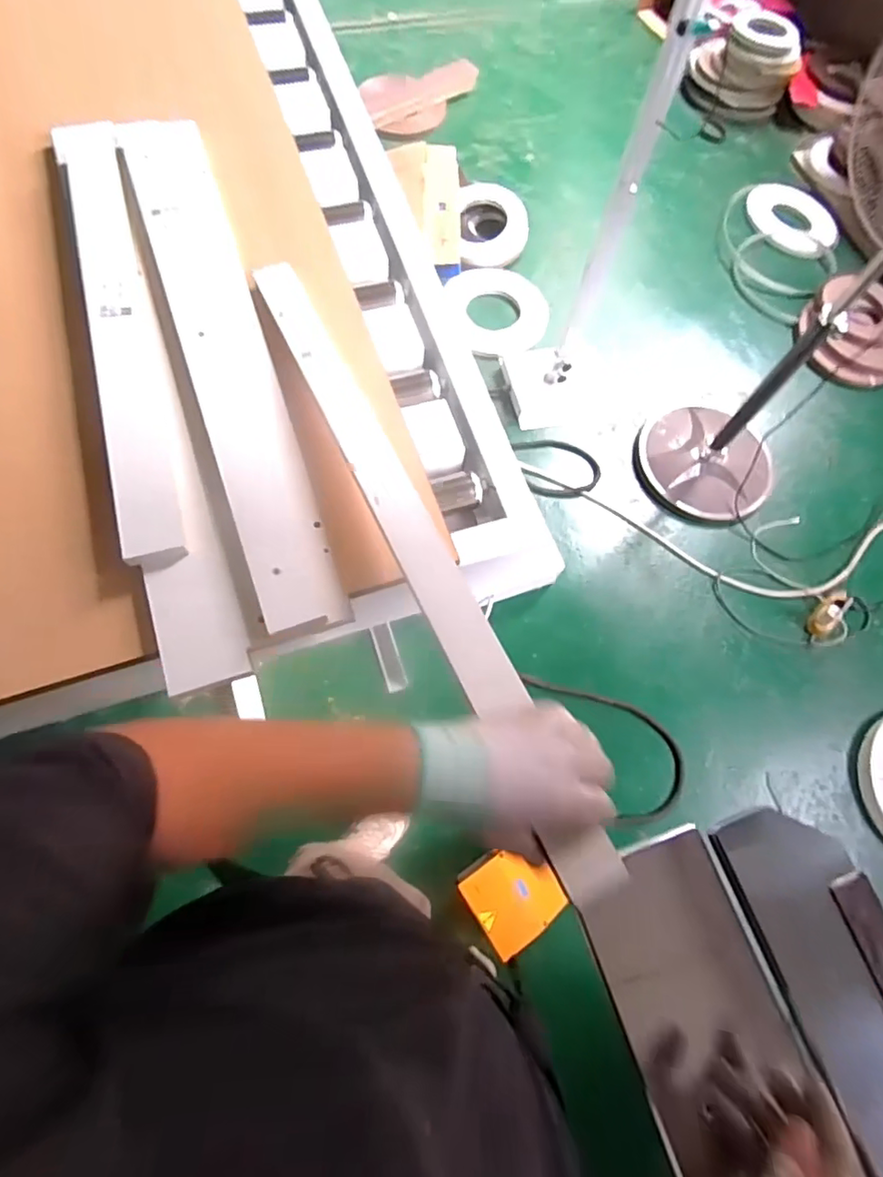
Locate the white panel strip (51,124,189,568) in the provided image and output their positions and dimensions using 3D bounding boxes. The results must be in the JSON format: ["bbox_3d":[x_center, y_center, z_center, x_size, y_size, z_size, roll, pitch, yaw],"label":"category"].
[{"bbox_3d":[-0.391,-0.334,0.681,0.071,0.018,0.677,-15,71,-9],"label":"white panel strip"}]

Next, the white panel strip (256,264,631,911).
[{"bbox_3d":[-0.047,-0.092,0.579,0.048,0.017,0.786,-23,66,-10],"label":"white panel strip"}]

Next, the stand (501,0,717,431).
[{"bbox_3d":[0.378,-0.809,1.386,0.297,1.045,0.243,-1,70,-3],"label":"stand"}]

